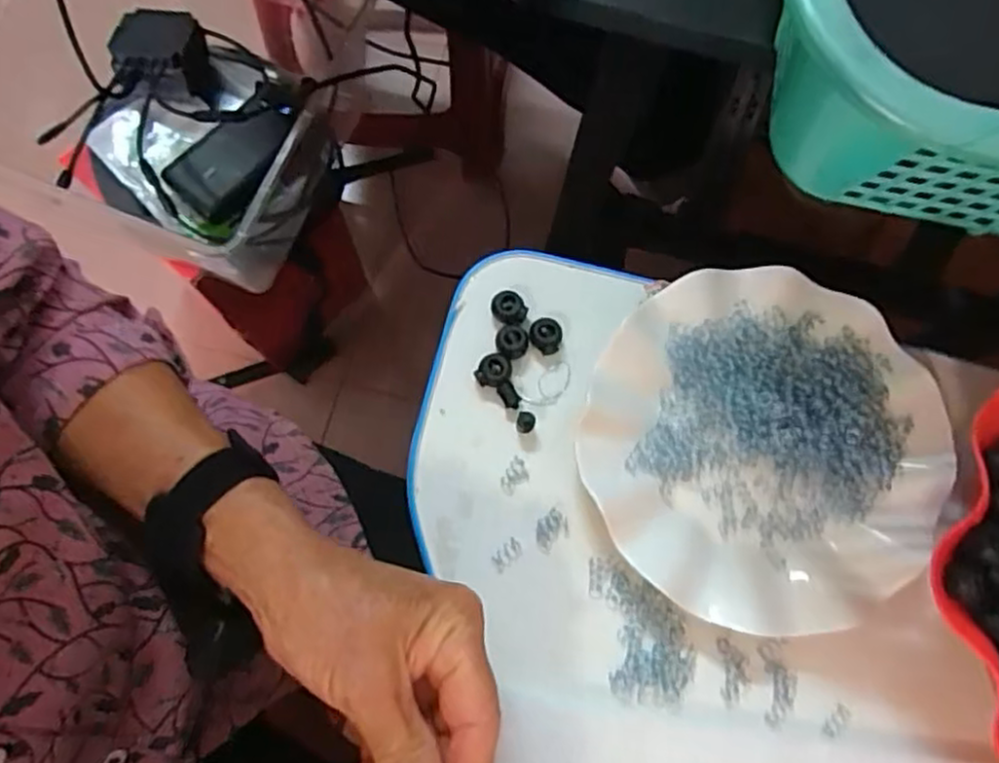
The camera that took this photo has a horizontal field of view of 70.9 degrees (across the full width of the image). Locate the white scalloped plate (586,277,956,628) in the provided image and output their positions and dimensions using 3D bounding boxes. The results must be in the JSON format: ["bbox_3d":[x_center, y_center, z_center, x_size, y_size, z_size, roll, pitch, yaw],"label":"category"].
[{"bbox_3d":[0.135,0.031,0.359,0.179,0.021,0.177,1,76,-2],"label":"white scalloped plate"}]

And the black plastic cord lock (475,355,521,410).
[{"bbox_3d":[0.002,-0.001,0.374,0.029,0.010,0.019,37,80,10],"label":"black plastic cord lock"}]

